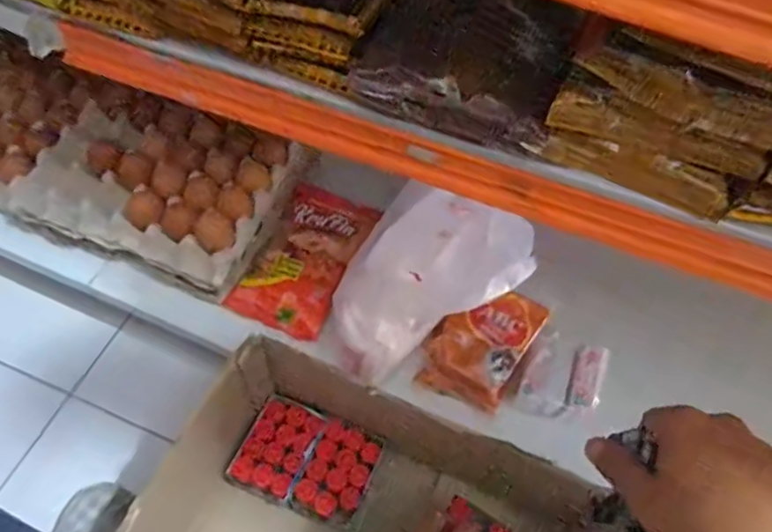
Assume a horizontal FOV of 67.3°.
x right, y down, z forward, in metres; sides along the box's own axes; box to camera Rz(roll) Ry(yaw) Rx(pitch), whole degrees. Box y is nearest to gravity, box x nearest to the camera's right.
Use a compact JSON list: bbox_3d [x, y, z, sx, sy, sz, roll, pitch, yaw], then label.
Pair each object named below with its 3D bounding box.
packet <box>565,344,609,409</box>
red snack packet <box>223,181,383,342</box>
[{"bbox_3d":[0.229,0.124,0.656,0.034,0.015,0.073,19,58,8],"label":"packet"},{"bbox_3d":[-0.099,-0.015,0.738,0.119,0.043,0.206,23,59,10],"label":"red snack packet"}]

